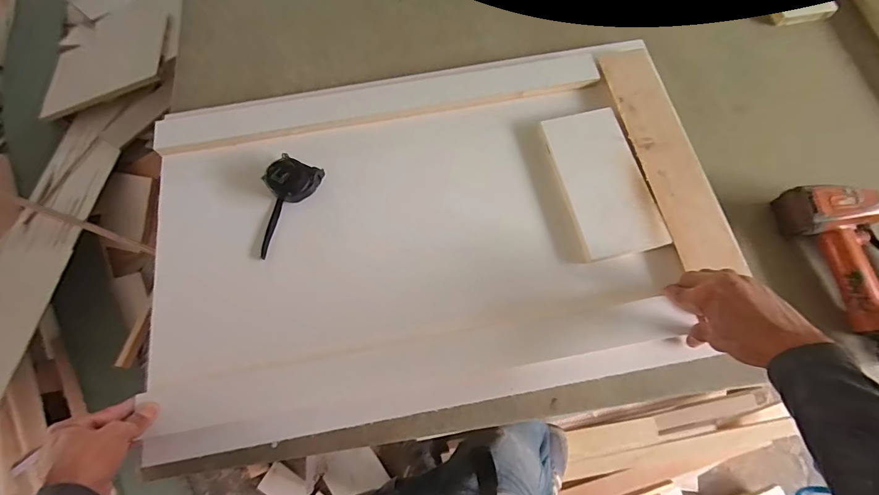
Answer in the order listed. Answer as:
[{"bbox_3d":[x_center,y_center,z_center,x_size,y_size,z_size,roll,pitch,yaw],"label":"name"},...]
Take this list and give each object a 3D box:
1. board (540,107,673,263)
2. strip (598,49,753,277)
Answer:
[{"bbox_3d":[0.225,-0.093,0.566,0.113,0.017,0.219,-13,70,-3],"label":"board"},{"bbox_3d":[0.325,-0.133,0.569,0.090,0.014,0.342,-10,72,-7],"label":"strip"}]

